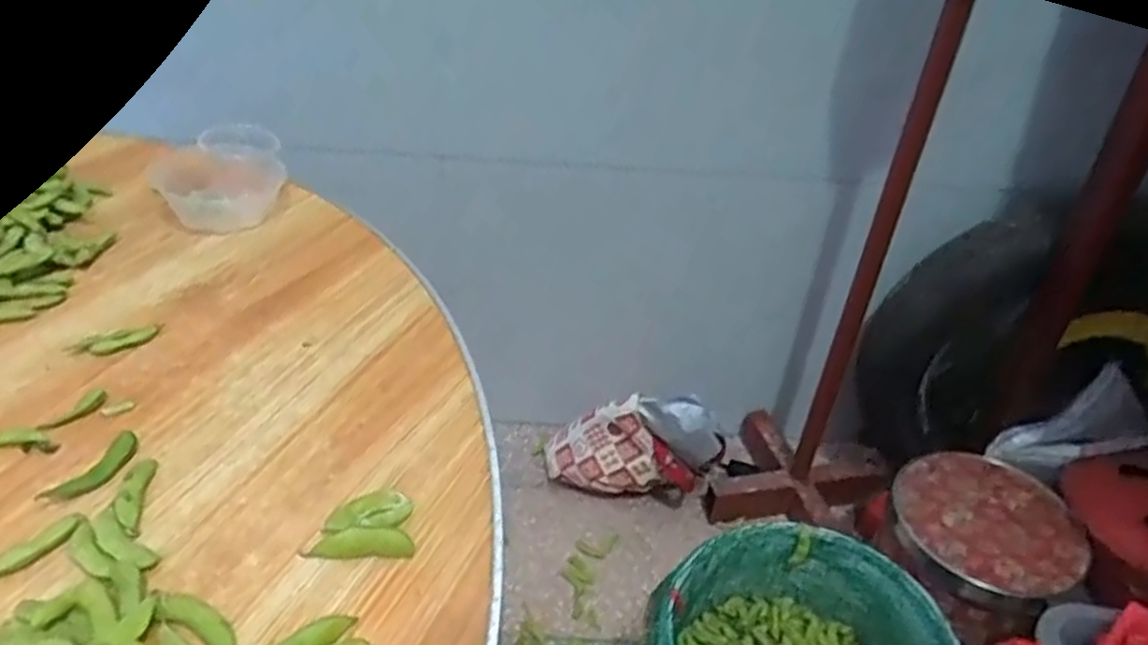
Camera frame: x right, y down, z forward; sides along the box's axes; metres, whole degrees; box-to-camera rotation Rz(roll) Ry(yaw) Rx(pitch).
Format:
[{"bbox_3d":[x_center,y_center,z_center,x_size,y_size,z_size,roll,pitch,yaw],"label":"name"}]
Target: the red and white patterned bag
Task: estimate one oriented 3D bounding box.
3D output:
[{"bbox_3d":[0.098,0.224,1.323,0.308,0.250,0.091,13,37,13],"label":"red and white patterned bag"}]

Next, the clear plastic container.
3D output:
[{"bbox_3d":[-0.317,-0.132,0.671,0.107,0.063,0.101,-16,40,-25],"label":"clear plastic container"}]

